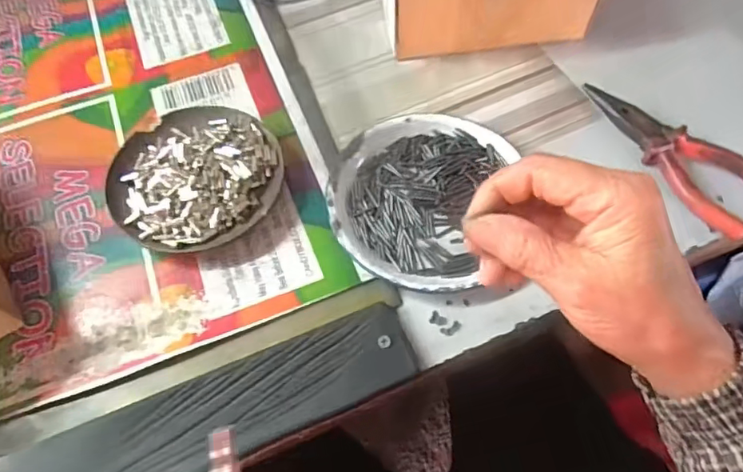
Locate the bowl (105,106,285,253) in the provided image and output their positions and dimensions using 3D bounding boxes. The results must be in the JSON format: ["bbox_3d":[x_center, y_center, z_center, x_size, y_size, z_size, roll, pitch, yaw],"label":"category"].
[{"bbox_3d":[-0.119,-0.044,0.362,0.112,0.027,0.111,0,61,0],"label":"bowl"}]

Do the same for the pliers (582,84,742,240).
[{"bbox_3d":[0.214,-0.063,0.373,0.050,0.019,0.142,-25,64,-13],"label":"pliers"}]

